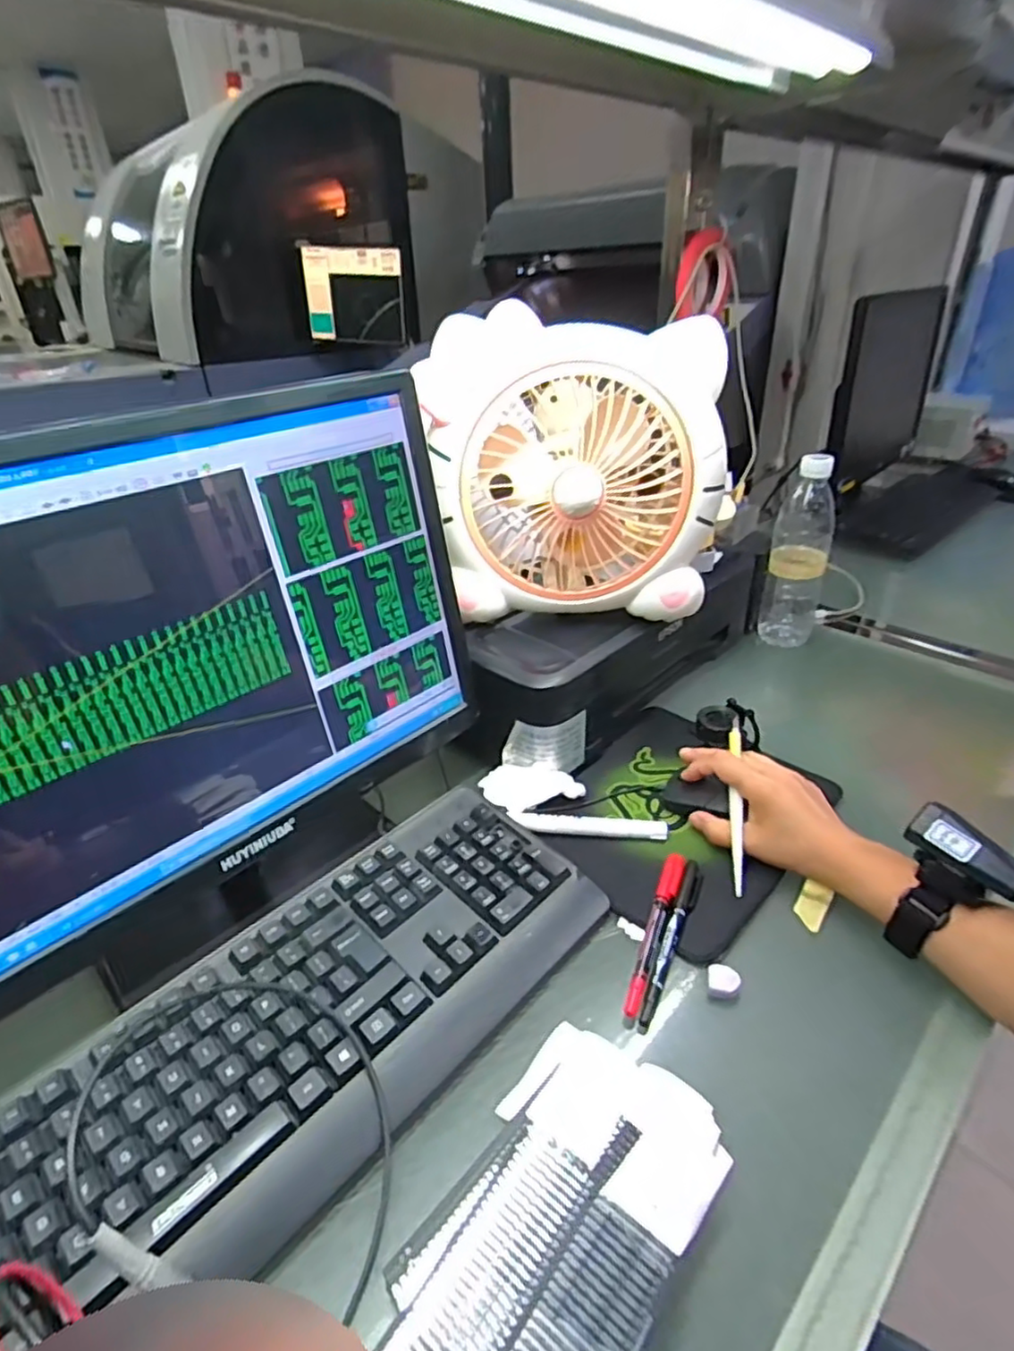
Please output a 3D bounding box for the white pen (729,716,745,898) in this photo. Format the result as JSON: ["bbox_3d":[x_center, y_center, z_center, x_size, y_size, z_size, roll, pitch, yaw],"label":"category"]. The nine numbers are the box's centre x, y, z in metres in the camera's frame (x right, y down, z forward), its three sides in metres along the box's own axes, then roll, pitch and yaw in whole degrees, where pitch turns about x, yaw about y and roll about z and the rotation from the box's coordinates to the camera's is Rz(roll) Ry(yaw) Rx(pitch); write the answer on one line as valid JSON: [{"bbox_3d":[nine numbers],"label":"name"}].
[{"bbox_3d":[0.191,0.105,0.548,0.010,0.010,0.154,4,64,10],"label":"white pen"}]

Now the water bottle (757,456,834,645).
[{"bbox_3d":[0.367,-0.151,0.829,0.066,0.234,0.057,19,37,30],"label":"water bottle"}]

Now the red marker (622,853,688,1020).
[{"bbox_3d":[0.109,0.182,0.481,0.016,0.013,0.143,12,34,21],"label":"red marker"}]

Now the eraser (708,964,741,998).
[{"bbox_3d":[0.147,0.207,0.448,0.021,0.008,0.020,4,32,10],"label":"eraser"}]

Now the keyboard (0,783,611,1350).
[{"bbox_3d":[-0.128,0.225,0.410,0.155,0.051,0.435,25,41,37],"label":"keyboard"}]

